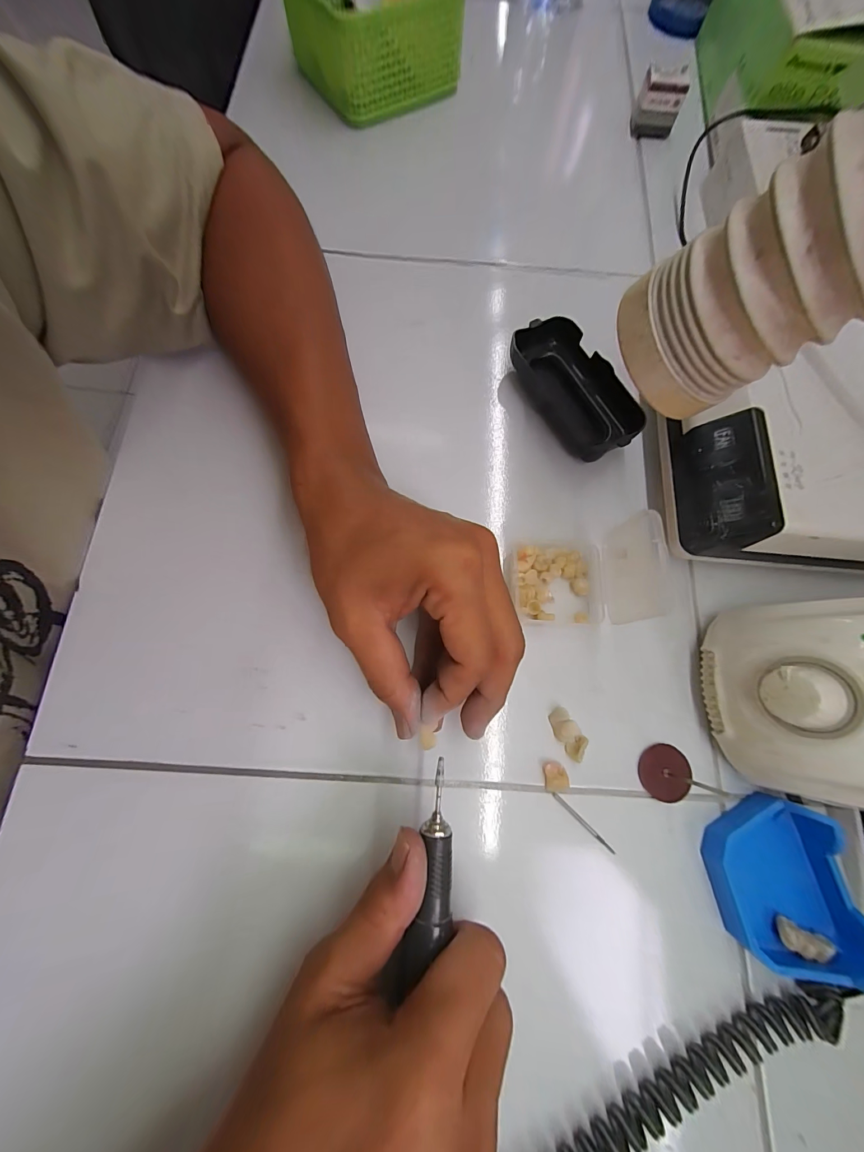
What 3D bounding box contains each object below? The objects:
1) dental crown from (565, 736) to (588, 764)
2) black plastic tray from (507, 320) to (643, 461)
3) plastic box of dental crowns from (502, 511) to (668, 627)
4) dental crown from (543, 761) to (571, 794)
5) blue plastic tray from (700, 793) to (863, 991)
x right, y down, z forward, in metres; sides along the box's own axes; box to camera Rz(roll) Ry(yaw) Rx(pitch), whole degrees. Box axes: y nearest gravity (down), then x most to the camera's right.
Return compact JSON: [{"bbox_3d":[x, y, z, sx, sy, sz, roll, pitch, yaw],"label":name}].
[{"bbox_3d":[0.085,0.100,0.219,0.009,0.009,0.014,34,77,6],"label":"dental crown"},{"bbox_3d":[0.104,-0.136,0.271,0.052,0.024,0.109,-32,79,-10],"label":"black plastic tray"},{"bbox_3d":[0.093,0.000,0.220,0.082,0.054,0.061,-4,76,-4],"label":"plastic box of dental crowns"},{"bbox_3d":[0.072,0.116,0.214,0.014,0.009,0.016,-4,76,-4],"label":"dental crown"},{"bbox_3d":[0.184,0.163,0.194,0.062,0.022,0.079,-9,76,-5],"label":"blue plastic tray"}]

